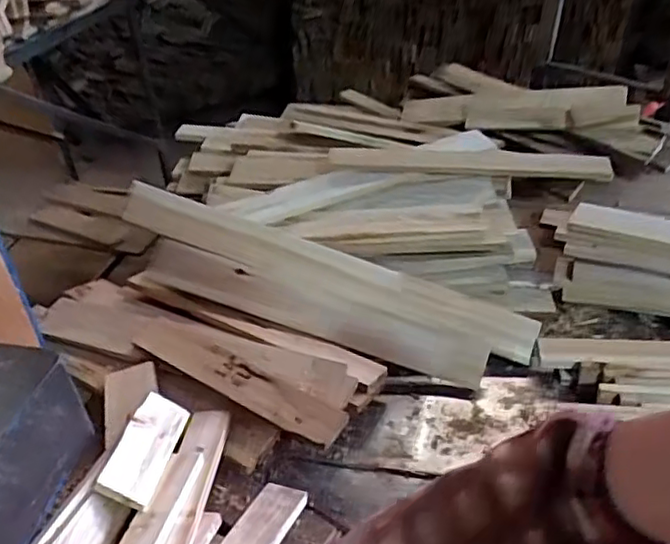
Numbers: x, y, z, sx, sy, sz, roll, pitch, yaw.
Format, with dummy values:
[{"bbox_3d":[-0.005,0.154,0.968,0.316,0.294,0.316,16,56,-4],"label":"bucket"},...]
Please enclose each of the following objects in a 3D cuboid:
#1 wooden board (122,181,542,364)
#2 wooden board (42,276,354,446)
[{"bbox_3d":[-0.016,-0.005,0.986,0.653,0.026,0.081,18,67,7],"label":"wooden board"},{"bbox_3d":[-0.216,0.106,0.927,0.544,0.036,0.136,18,40,27],"label":"wooden board"}]

